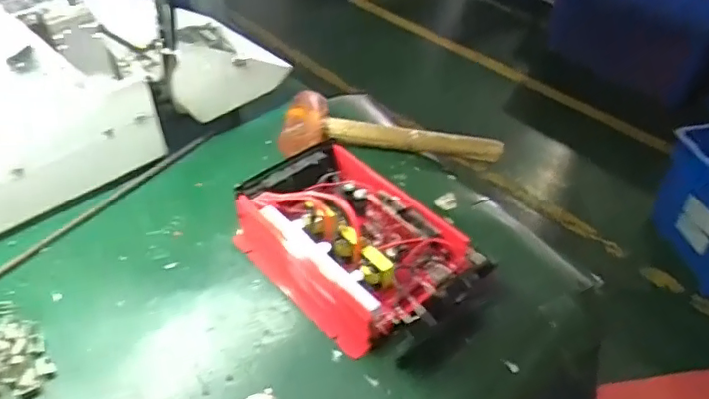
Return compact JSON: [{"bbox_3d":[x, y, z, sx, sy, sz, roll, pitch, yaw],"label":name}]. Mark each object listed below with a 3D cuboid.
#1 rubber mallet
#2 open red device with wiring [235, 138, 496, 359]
[{"bbox_3d":[0.049,-0.094,0.738,0.284,0.048,0.112,3,45,0],"label":"rubber mallet"},{"bbox_3d":[-0.001,0.044,0.590,0.156,0.063,0.241,-32,55,-29],"label":"open red device with wiring"}]

